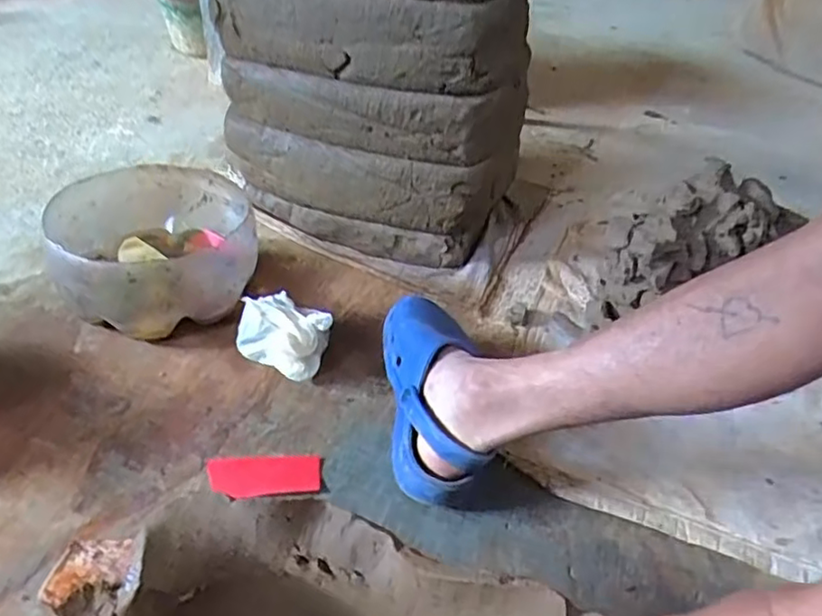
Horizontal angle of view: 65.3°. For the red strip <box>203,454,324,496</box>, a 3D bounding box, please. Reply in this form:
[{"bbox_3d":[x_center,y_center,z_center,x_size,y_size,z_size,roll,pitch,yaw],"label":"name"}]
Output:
[{"bbox_3d":[-0.149,0.170,0.655,0.111,0.006,0.049,1,38,-8],"label":"red strip"}]

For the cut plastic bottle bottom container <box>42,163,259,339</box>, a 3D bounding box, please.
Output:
[{"bbox_3d":[-0.327,-0.072,0.828,0.233,0.125,0.247,-9,40,-20],"label":"cut plastic bottle bottom container"}]

